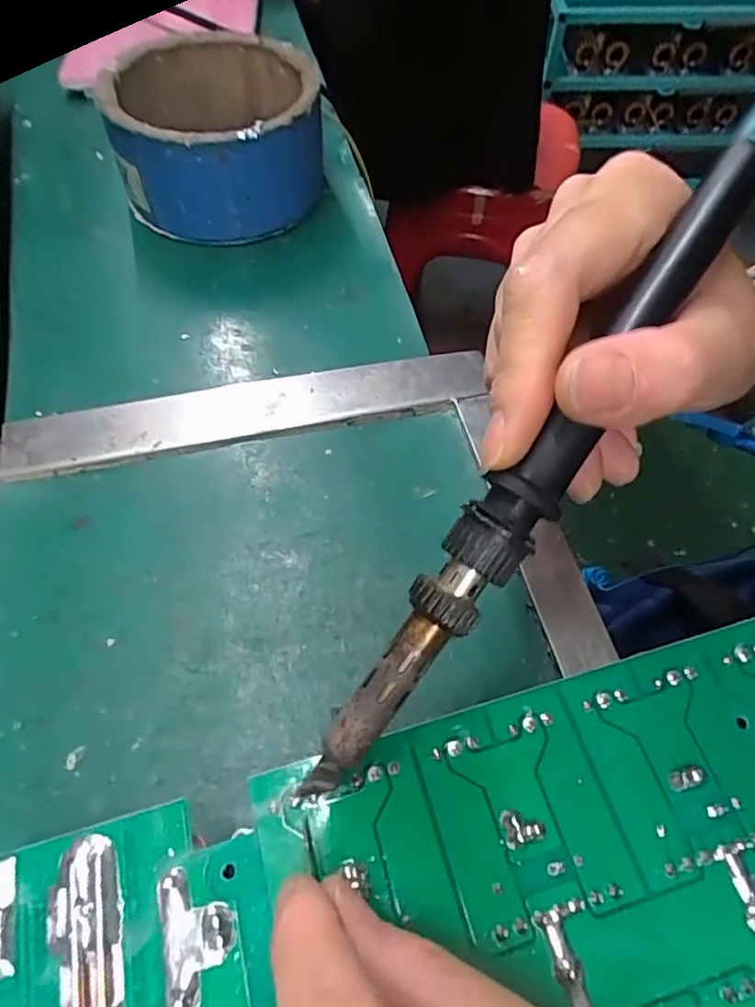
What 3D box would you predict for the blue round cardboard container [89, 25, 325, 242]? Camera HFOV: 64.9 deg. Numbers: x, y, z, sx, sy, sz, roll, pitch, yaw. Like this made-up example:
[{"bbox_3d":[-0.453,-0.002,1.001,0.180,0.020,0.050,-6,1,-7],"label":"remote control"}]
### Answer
[{"bbox_3d":[-0.090,-0.214,0.353,0.110,0.067,0.112,0,59,-1],"label":"blue round cardboard container"}]

